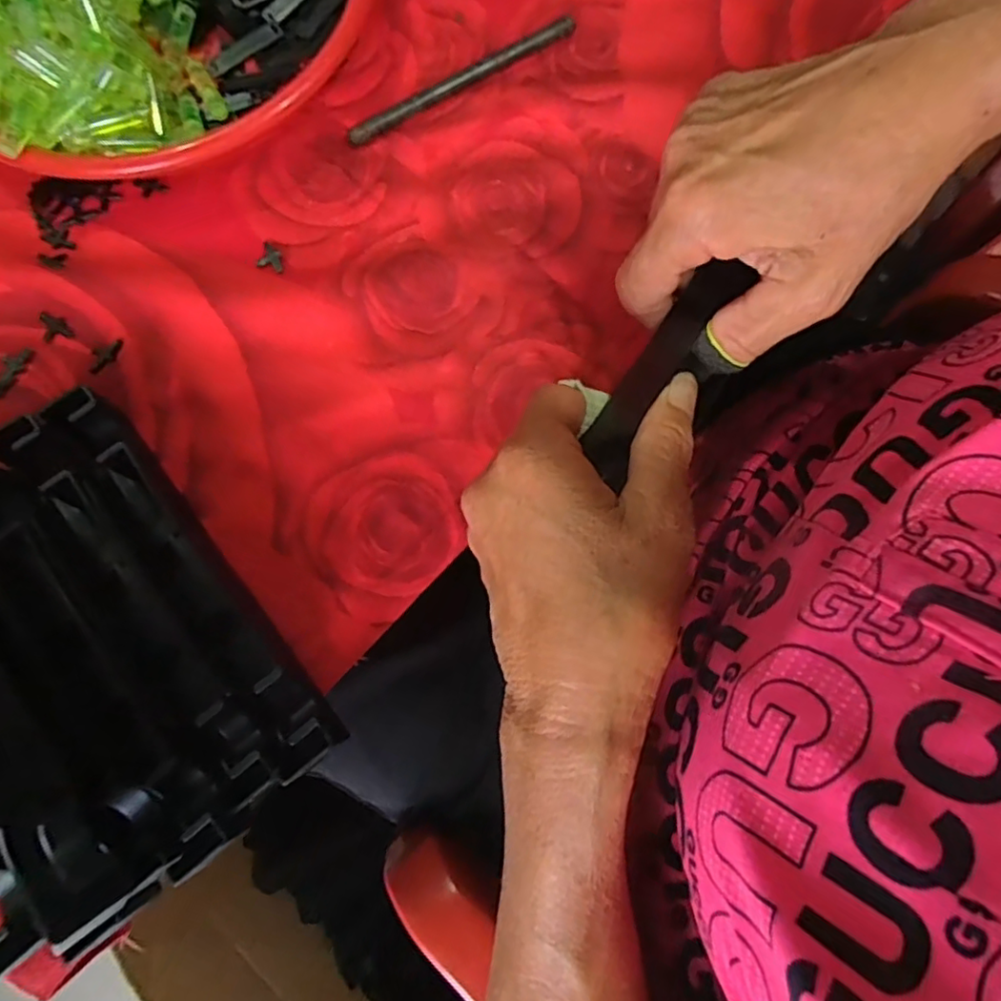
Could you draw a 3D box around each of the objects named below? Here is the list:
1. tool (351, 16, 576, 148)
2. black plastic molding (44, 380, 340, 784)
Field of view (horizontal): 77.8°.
[{"bbox_3d":[-0.020,-0.228,0.338,0.138,0.007,0.009,-31,79,-6],"label":"tool"},{"bbox_3d":[-0.134,0.031,0.272,0.024,0.031,0.194,-39,80,-7],"label":"black plastic molding"}]

